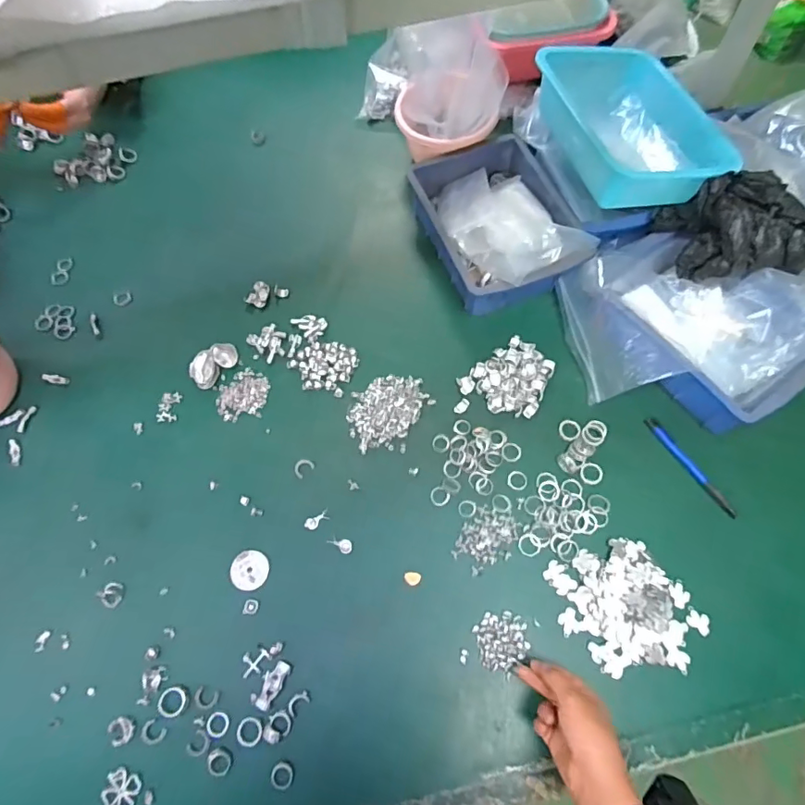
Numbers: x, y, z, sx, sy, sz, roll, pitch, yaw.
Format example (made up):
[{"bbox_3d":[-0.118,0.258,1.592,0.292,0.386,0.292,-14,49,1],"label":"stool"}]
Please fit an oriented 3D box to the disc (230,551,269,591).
[{"bbox_3d":[-0.173,0.189,0.581,0.042,0.004,0.041,-1,67,3],"label":"disc"}]

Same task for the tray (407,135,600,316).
[{"bbox_3d":[0.127,-0.253,0.712,0.176,0.079,0.250,-21,68,-6],"label":"tray"}]

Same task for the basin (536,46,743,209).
[{"bbox_3d":[0.303,-0.361,0.682,0.177,0.072,0.252,-16,67,-5],"label":"basin"}]

